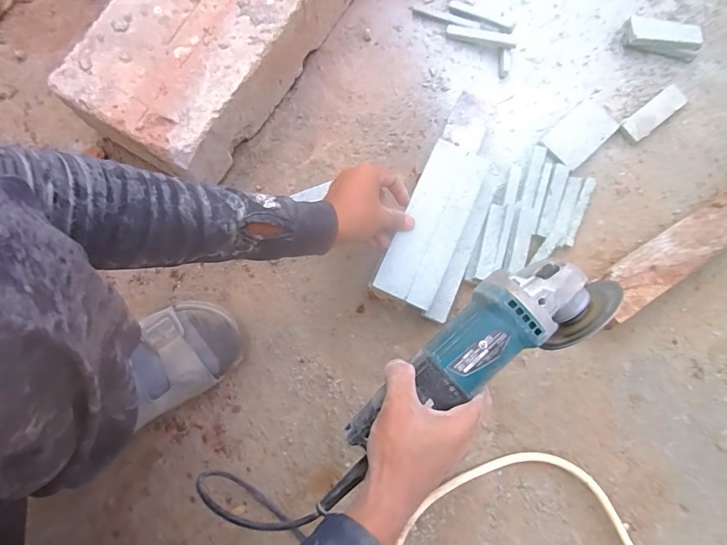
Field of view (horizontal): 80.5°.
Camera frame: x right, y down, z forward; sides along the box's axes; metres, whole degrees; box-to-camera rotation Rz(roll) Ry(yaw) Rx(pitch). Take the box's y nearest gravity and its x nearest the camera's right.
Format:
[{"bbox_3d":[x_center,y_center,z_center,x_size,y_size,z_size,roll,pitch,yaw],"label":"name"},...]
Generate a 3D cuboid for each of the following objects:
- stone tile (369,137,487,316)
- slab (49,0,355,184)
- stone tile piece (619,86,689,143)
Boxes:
[{"bbox_3d":[0.082,-0.060,0.505,0.071,0.009,0.199,24,78,6],"label":"stone tile"},{"bbox_3d":[-0.130,-0.400,0.586,0.197,0.117,0.583,30,79,10],"label":"slab"},{"bbox_3d":[0.395,-0.215,0.585,0.097,0.013,0.033,-38,79,-8],"label":"stone tile piece"}]

